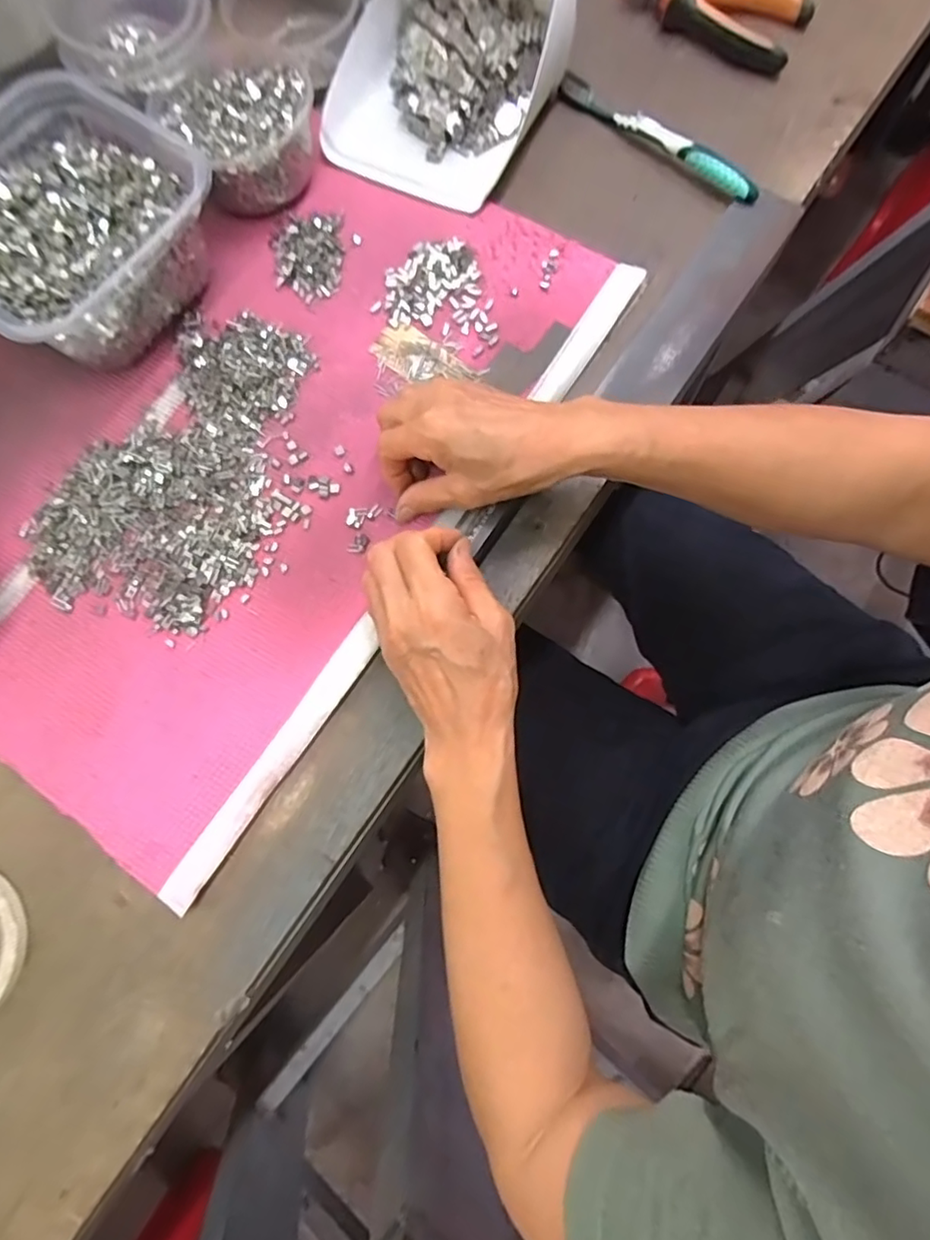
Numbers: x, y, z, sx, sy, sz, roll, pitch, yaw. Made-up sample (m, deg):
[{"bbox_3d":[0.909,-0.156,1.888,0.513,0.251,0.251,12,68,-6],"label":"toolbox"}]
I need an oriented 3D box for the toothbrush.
[{"bbox_3d":[0.148,-0.377,0.461,0.183,0.023,0.011,40,82,11],"label":"toothbrush"}]

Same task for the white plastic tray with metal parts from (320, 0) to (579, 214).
[{"bbox_3d":[-0.016,-0.421,0.440,0.159,0.078,0.172,27,81,7],"label":"white plastic tray with metal parts"}]

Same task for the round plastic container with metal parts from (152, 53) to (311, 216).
[{"bbox_3d":[-0.166,-0.367,0.441,0.104,0.058,0.111,-1,77,3],"label":"round plastic container with metal parts"}]

